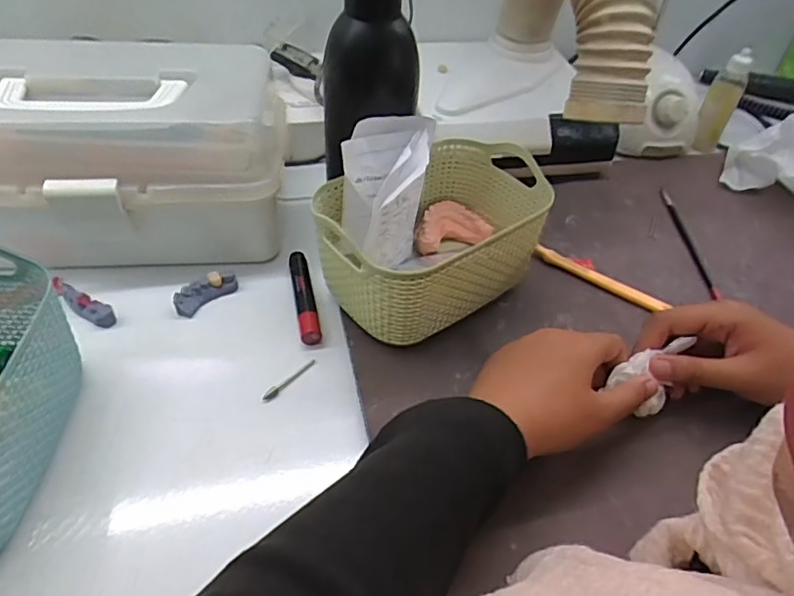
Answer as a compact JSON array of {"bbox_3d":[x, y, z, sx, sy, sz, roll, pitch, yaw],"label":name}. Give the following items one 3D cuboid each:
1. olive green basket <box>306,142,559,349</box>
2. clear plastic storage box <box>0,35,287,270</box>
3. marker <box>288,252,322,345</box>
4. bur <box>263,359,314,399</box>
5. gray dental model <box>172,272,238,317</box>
[{"bbox_3d":[0.027,-0.046,0.425,0.170,0.085,0.116,-30,56,-29],"label":"olive green basket"},{"bbox_3d":[-0.223,-0.116,0.446,0.248,0.126,0.153,-4,48,-9],"label":"clear plastic storage box"},{"bbox_3d":[-0.072,-0.002,0.426,0.014,0.019,0.088,-7,48,-12],"label":"marker"},{"bbox_3d":[-0.074,0.055,0.379,0.007,0.004,0.045,33,52,23],"label":"bur"},{"bbox_3d":[-0.147,-0.005,0.424,0.015,0.017,0.049,35,53,25],"label":"gray dental model"}]

